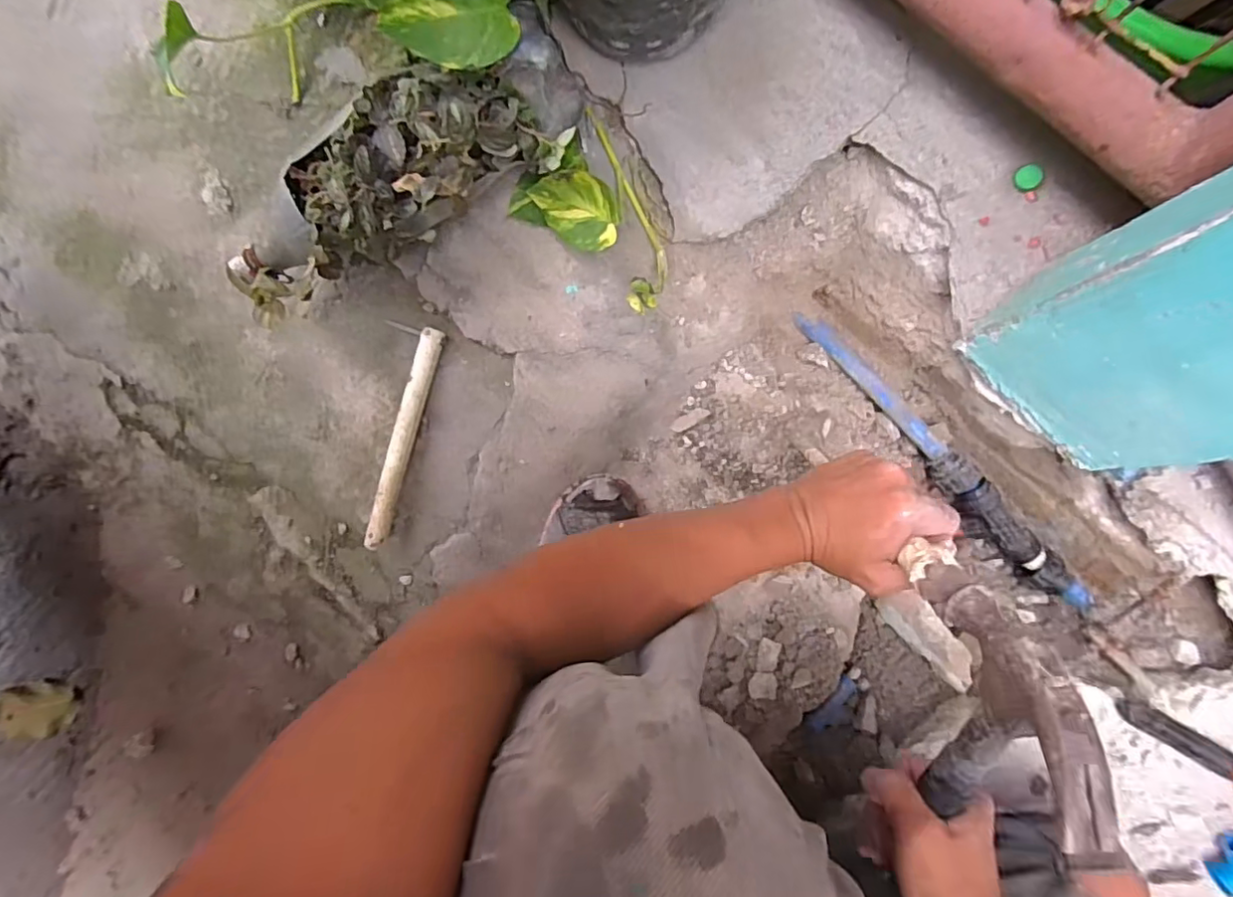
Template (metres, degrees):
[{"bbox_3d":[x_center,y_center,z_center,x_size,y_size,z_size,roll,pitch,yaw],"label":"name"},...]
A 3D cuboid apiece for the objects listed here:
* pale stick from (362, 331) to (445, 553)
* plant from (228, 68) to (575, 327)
[{"bbox_3d":[-0.207,-0.008,0.562,0.020,0.020,0.219,18,96,2],"label":"pale stick"},{"bbox_3d":[-0.192,-0.215,0.488,0.303,0.110,0.096,-24,84,15],"label":"plant"}]

